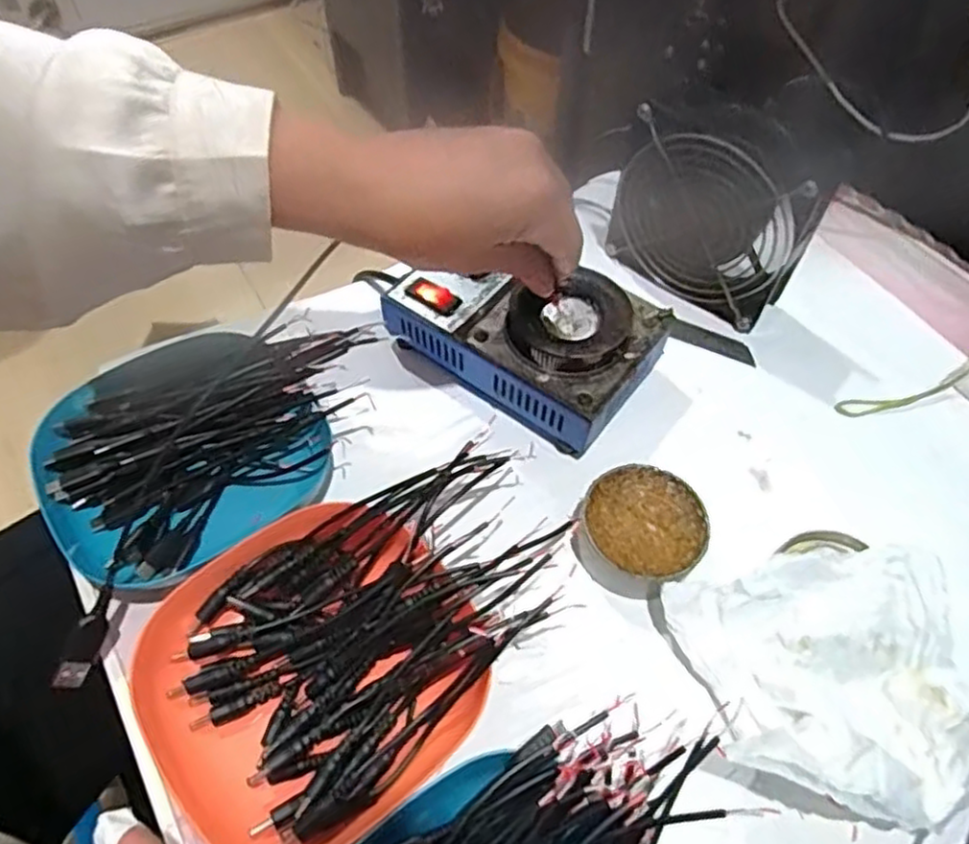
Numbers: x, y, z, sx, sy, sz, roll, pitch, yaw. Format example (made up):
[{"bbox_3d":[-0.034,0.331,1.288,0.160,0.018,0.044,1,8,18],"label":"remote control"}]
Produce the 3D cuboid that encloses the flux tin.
[{"bbox_3d":[0.083,0.057,0.365,0.060,0.028,0.061,1,55,-1],"label":"flux tin"}]

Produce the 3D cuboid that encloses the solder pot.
[{"bbox_3d":[0.020,-0.053,0.420,0.149,0.060,0.104,30,60,18],"label":"solder pot"}]

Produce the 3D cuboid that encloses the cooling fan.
[{"bbox_3d":[0.136,-0.127,0.437,0.120,0.125,0.030,30,60,18],"label":"cooling fan"}]

